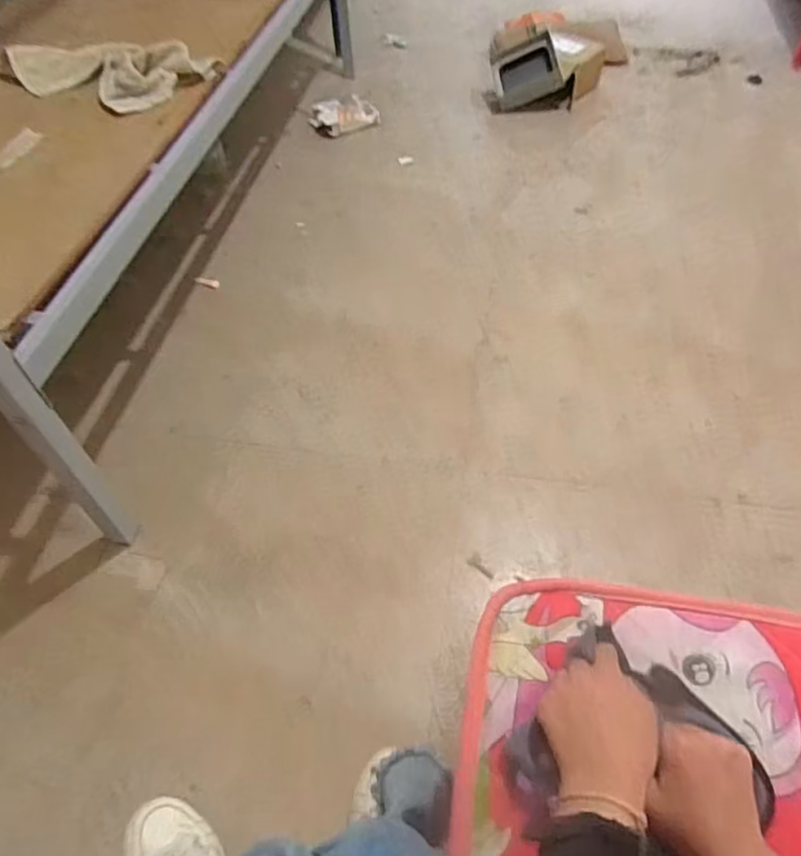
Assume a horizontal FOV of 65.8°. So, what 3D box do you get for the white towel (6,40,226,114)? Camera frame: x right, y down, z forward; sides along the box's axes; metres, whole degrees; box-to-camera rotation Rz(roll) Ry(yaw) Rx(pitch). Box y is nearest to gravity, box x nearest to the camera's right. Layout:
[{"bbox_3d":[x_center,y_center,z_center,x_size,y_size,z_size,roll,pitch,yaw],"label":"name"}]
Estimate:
[{"bbox_3d":[-0.702,-0.859,1.455,0.473,0.071,0.269,22,57,19],"label":"white towel"}]

